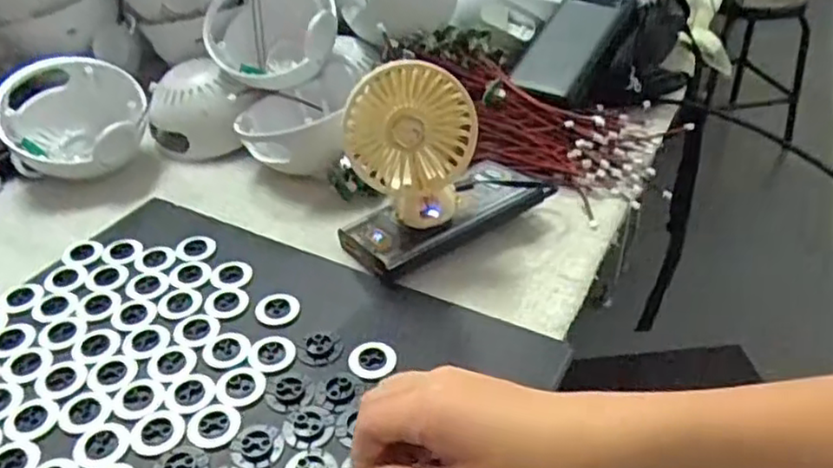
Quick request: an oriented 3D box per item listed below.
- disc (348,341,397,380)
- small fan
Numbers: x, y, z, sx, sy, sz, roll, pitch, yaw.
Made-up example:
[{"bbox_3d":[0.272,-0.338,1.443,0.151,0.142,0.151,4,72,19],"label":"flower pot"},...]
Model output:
[{"bbox_3d":[-0.027,0.075,0.418,0.028,0.005,0.030,1,36,-1],"label":"disc"},{"bbox_3d":[-0.003,-0.051,0.485,0.090,0.134,0.045,-2,37,0],"label":"small fan"}]

